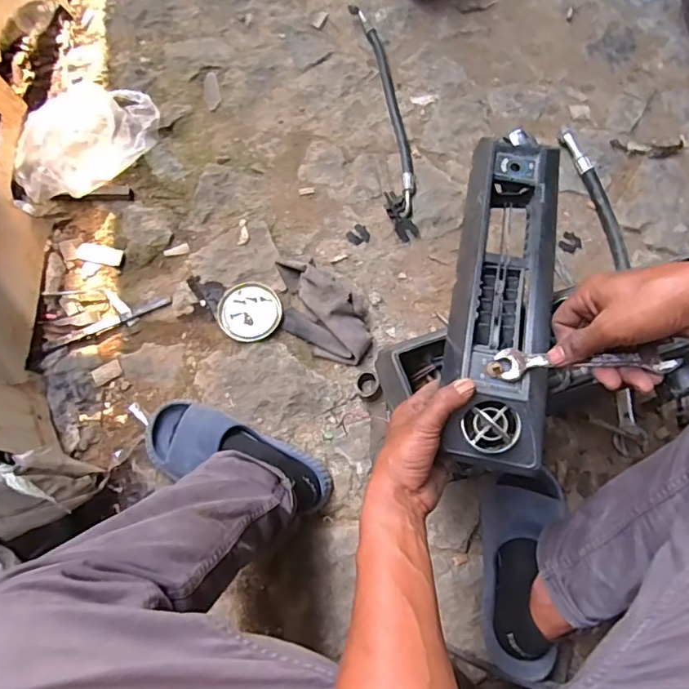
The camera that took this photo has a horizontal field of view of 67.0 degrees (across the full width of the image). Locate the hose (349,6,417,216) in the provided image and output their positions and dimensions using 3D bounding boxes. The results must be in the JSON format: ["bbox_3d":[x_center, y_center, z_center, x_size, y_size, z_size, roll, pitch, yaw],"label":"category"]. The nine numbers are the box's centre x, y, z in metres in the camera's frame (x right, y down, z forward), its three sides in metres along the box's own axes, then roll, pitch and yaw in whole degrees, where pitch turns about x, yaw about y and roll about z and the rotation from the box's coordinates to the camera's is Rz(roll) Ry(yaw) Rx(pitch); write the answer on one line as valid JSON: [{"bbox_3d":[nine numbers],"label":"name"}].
[{"bbox_3d":[0.084,-0.471,1.027,0.051,0.025,0.501,-10,73,-3],"label":"hose"}]

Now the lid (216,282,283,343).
[{"bbox_3d":[-0.163,-0.056,0.890,0.104,0.020,0.107,0,73,0],"label":"lid"}]

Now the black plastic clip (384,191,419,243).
[{"bbox_3d":[0.103,-0.236,0.956,0.035,0.023,0.095,-26,90,-7],"label":"black plastic clip"}]

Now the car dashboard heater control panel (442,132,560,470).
[{"bbox_3d":[0.167,-0.061,0.535,0.098,0.055,0.360,10,68,3],"label":"car dashboard heater control panel"}]

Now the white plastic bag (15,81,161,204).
[{"bbox_3d":[-0.468,-0.391,0.955,0.224,0.098,0.244,-6,73,-1],"label":"white plastic bag"}]

